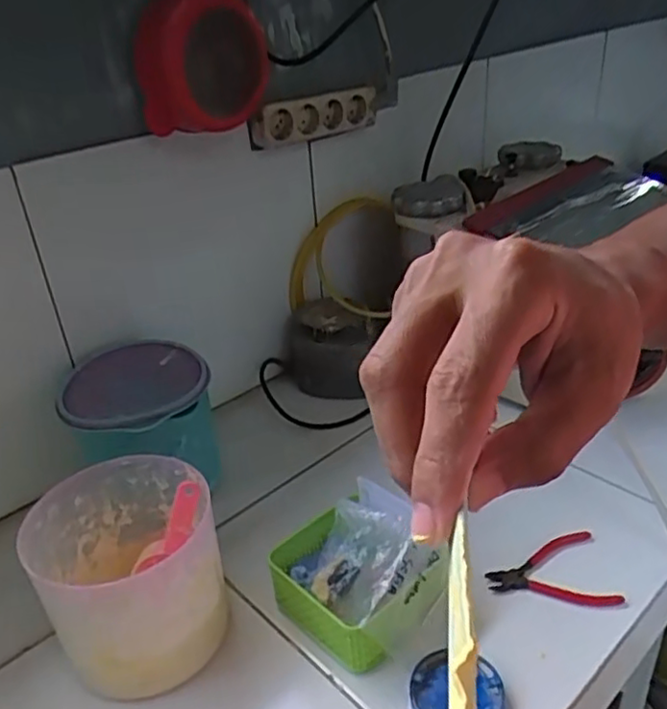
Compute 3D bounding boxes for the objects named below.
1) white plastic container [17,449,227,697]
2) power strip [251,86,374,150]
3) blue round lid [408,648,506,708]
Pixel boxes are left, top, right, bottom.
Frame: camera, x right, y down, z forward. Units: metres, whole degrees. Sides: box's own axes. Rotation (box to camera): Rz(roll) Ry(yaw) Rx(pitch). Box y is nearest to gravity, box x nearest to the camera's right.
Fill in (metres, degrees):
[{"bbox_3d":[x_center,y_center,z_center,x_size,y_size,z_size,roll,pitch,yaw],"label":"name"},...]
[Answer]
[{"bbox_3d":[-0.184,0.205,0.614,0.155,0.152,0.161,-11,31,-11],"label":"white plastic container"},{"bbox_3d":[-0.025,-0.326,0.898,0.208,0.066,0.038,-26,52,-34],"label":"power strip"},{"bbox_3d":[0.105,0.292,0.570,0.079,0.017,0.074,-3,30,2],"label":"blue round lid"}]

